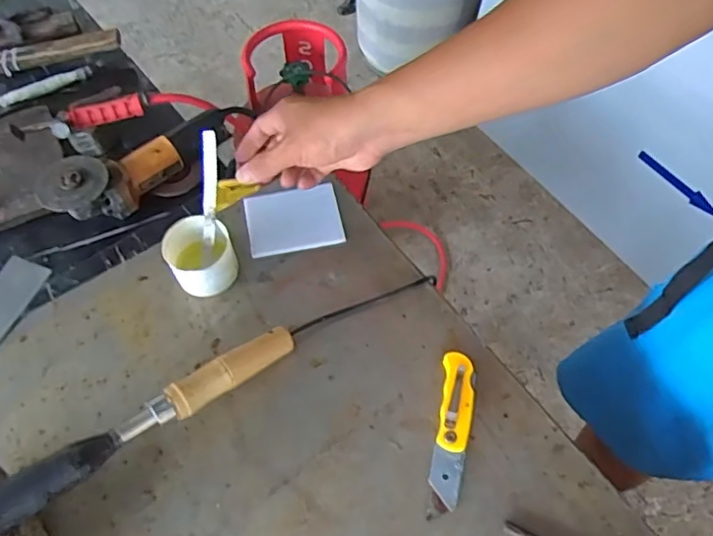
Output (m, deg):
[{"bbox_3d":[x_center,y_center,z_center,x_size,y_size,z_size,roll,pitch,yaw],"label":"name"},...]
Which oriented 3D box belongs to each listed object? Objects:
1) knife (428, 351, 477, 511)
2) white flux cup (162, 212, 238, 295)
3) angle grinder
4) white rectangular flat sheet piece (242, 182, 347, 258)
[{"bbox_3d":[0.087,0.139,0.512,0.030,0.014,0.134,9,59,7],"label":"knife"},{"bbox_3d":[-0.156,-0.010,0.586,0.064,0.056,0.065,-1,58,1],"label":"white flux cup"},{"bbox_3d":[-0.319,-0.164,0.850,0.291,0.081,0.086,-41,65,-21],"label":"angle grinder"},{"bbox_3d":[-0.070,-0.054,0.640,0.102,0.009,0.079,-11,59,-5],"label":"white rectangular flat sheet piece"}]

